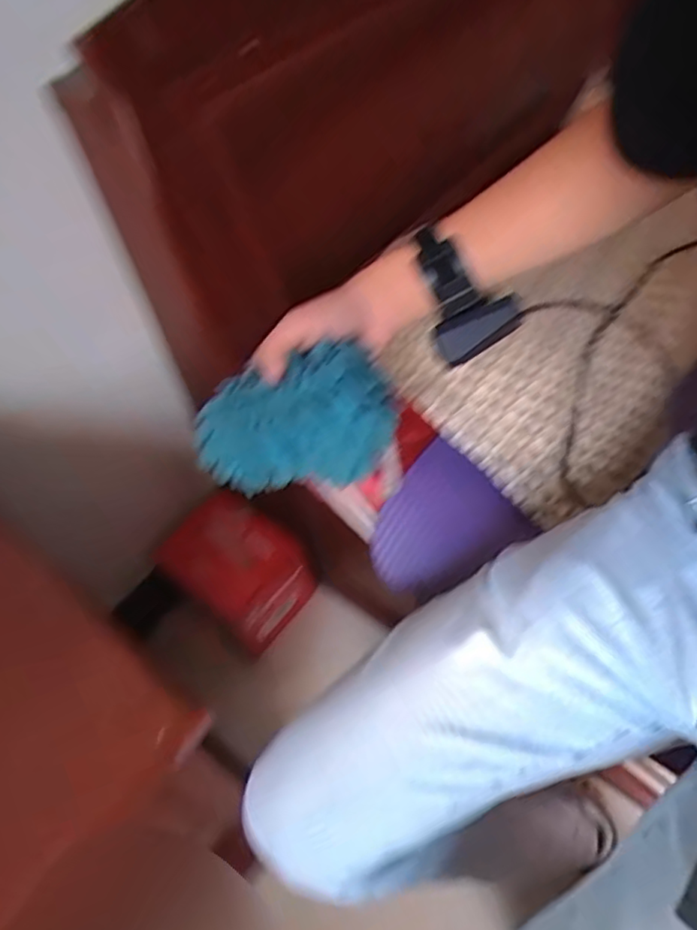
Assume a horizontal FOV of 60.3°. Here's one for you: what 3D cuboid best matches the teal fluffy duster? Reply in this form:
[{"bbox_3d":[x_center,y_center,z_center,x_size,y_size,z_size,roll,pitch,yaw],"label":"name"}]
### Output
[{"bbox_3d":[-0.039,-0.029,0.447,0.145,0.091,0.057,-17,51,-8],"label":"teal fluffy duster"}]

